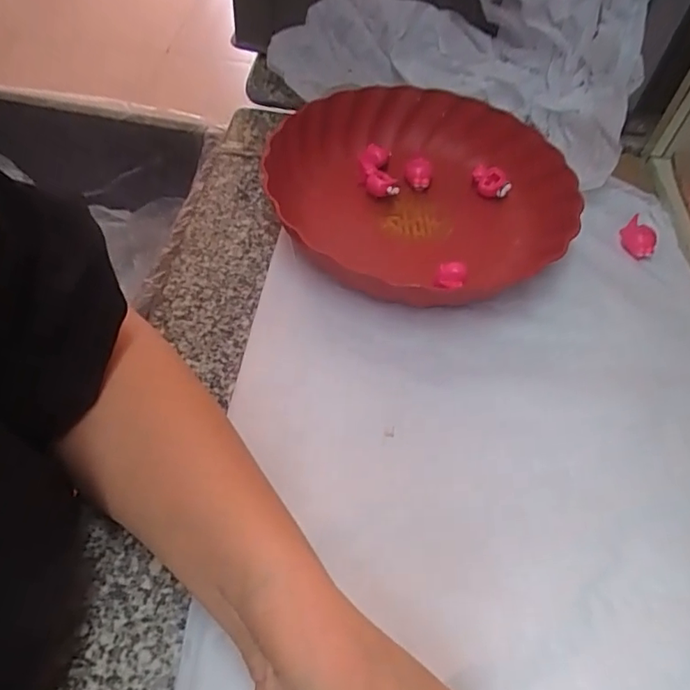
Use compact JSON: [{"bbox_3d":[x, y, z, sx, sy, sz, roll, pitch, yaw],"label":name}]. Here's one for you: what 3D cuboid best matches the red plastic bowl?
[{"bbox_3d":[0.060,-0.144,0.466,0.236,0.044,0.234,1,54,-1],"label":"red plastic bowl"}]

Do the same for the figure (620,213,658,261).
[{"bbox_3d":[0.252,-0.093,0.467,0.025,0.014,0.037,0,54,-1],"label":"figure"}]

